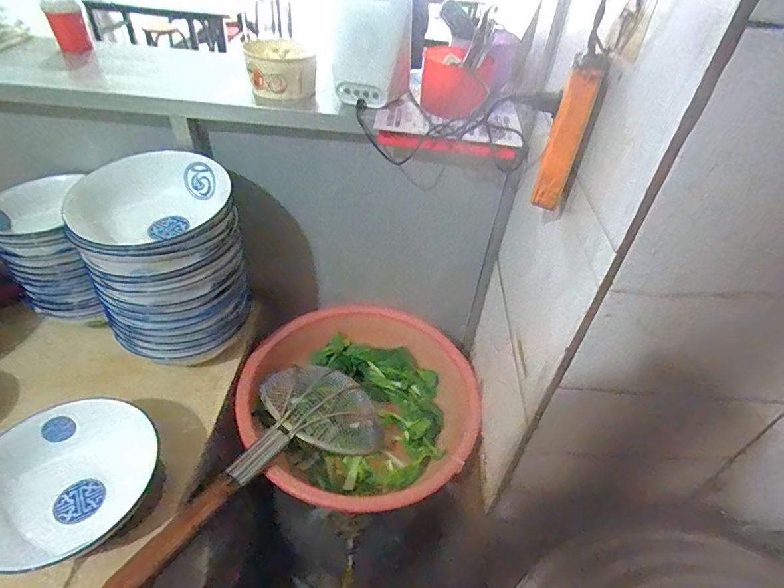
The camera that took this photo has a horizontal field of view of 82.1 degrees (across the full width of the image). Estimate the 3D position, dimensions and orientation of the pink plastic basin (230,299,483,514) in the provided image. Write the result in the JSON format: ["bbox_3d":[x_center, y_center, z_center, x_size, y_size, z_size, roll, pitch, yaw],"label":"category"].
[{"bbox_3d":[-0.063,0.207,0.806,0.362,0.166,0.398,3,42,-3],"label":"pink plastic basin"}]

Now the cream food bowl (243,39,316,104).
[{"bbox_3d":[-0.168,-0.348,0.693,0.096,0.068,0.111,-4,43,-10],"label":"cream food bowl"}]

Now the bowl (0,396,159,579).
[{"bbox_3d":[-0.418,0.235,0.580,0.183,0.065,0.212,10,42,6],"label":"bowl"}]

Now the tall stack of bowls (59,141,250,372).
[{"bbox_3d":[-0.340,-0.047,0.695,0.213,0.255,0.201,-23,49,-27],"label":"tall stack of bowls"}]

